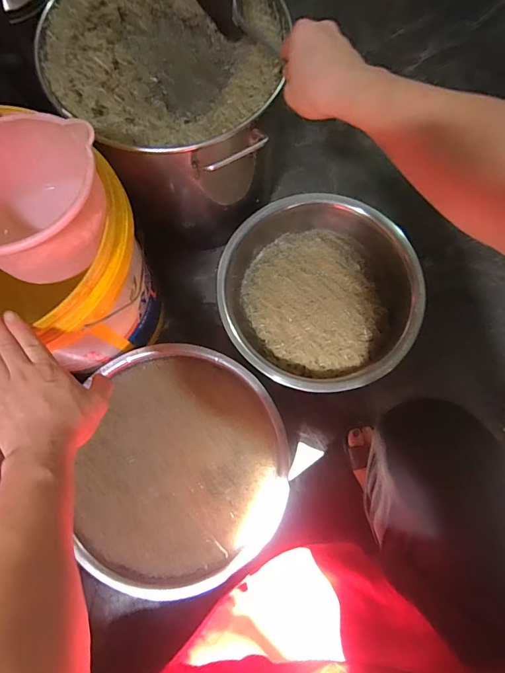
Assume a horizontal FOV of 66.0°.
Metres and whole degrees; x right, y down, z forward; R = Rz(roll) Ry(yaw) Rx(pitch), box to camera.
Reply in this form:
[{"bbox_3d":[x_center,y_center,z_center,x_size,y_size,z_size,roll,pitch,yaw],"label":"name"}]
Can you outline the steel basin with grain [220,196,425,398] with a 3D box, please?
[{"bbox_3d":[0.119,-0.084,0.739,0.345,0.108,0.378,0,77,-1],"label":"steel basin with grain"}]

